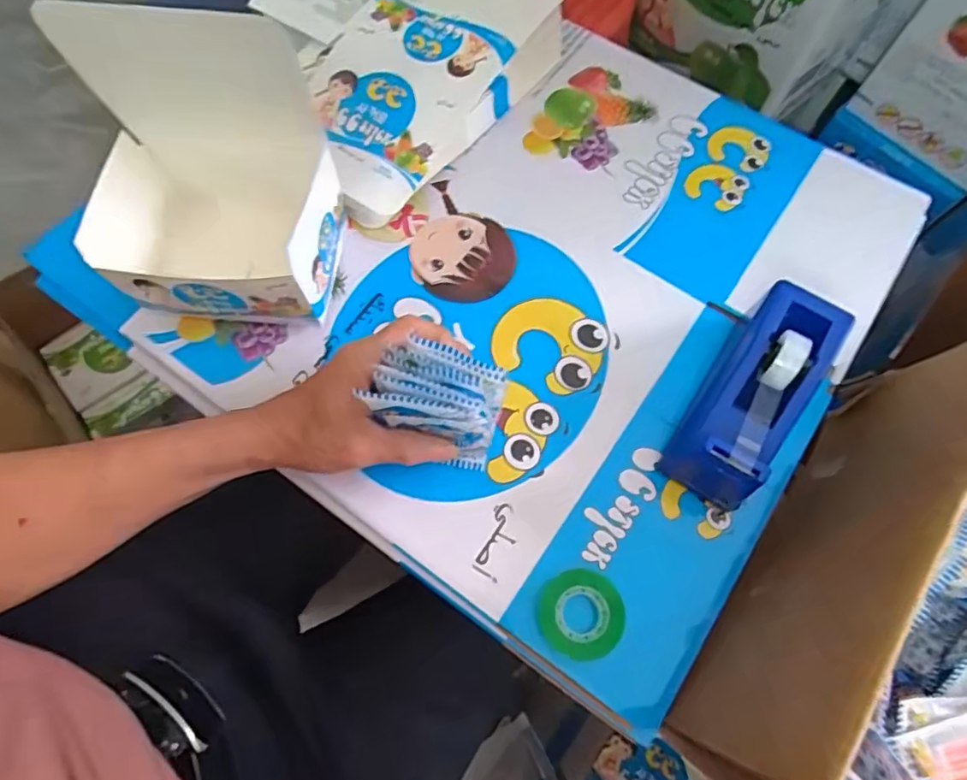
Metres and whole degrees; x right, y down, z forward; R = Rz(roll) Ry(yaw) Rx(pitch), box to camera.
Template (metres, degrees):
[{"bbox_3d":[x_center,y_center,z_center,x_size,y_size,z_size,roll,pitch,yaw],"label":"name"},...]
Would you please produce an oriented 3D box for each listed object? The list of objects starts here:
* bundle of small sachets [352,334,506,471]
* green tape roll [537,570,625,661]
[{"bbox_3d":[-0.028,0.012,0.387,0.073,0.101,0.051,14,70,4],"label":"bundle of small sachets"},{"bbox_3d":[0.064,0.148,0.383,0.053,0.018,0.053,0,70,-1],"label":"green tape roll"}]

